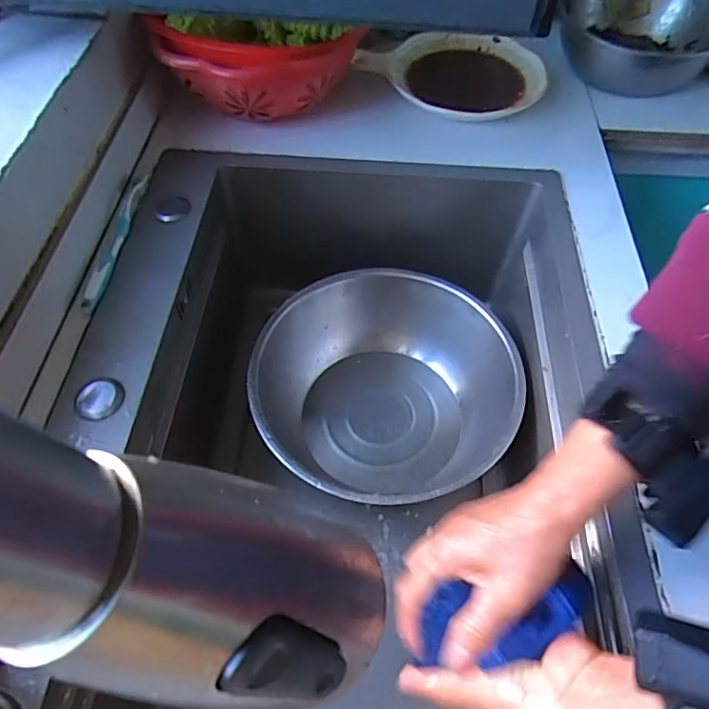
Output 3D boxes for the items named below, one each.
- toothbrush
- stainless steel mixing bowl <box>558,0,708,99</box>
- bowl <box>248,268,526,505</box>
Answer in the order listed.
[{"bbox_3d":[-0.233,-0.112,0.523,0.018,0.011,0.176,4,55,1],"label":"toothbrush"},{"bbox_3d":[0.368,-0.418,0.700,0.198,0.081,0.209,1,55,-1],"label":"stainless steel mixing bowl"},{"bbox_3d":[0.030,0.044,0.614,0.276,0.114,0.268,1,55,-1],"label":"bowl"}]

